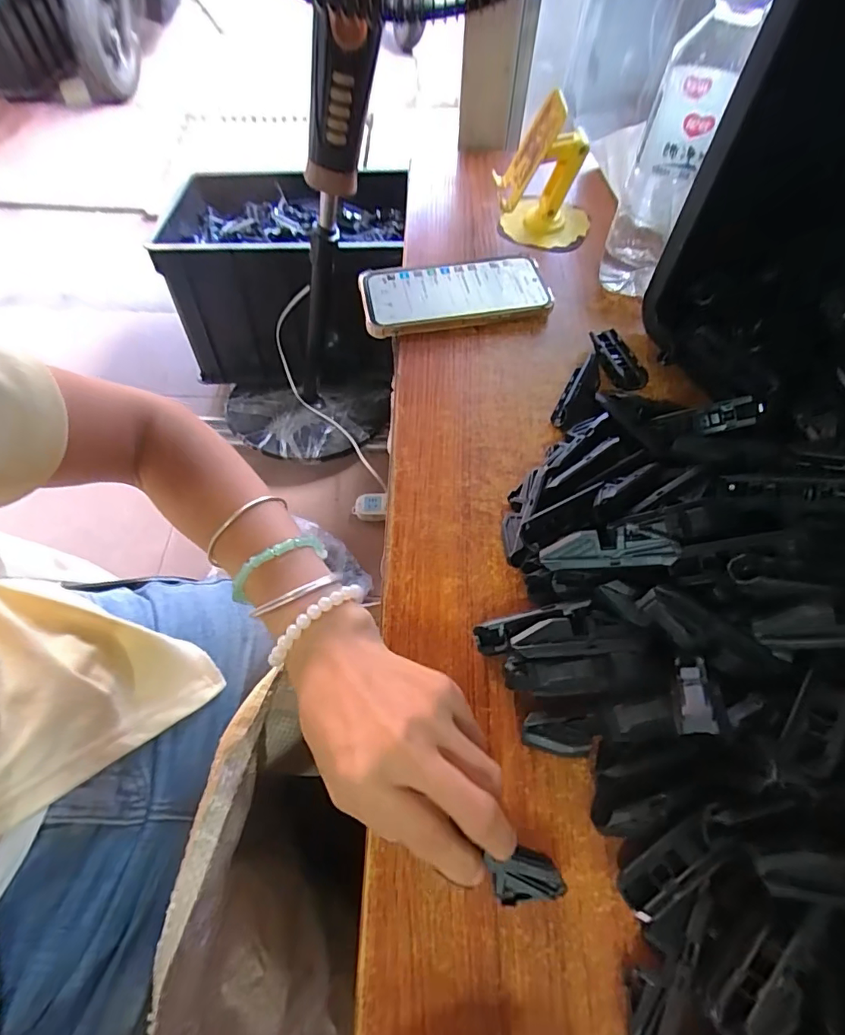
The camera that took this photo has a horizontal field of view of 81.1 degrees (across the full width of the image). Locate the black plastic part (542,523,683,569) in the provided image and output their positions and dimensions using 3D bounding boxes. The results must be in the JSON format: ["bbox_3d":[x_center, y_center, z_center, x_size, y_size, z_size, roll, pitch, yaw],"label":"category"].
[{"bbox_3d":[0.103,0.017,0.278,0.071,0.006,0.022,-6,59,20],"label":"black plastic part"}]

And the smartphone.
[{"bbox_3d":[0.029,-0.204,0.452,0.166,0.015,0.079,-10,61,-6],"label":"smartphone"}]

